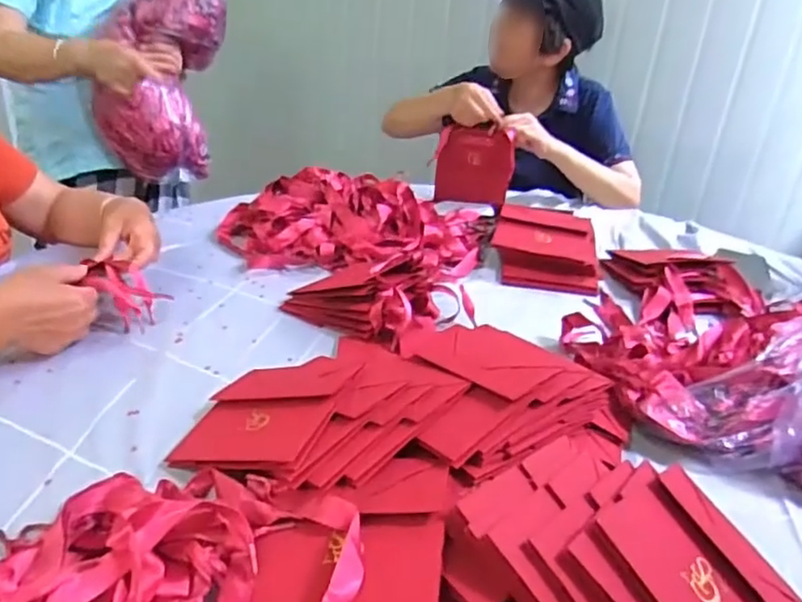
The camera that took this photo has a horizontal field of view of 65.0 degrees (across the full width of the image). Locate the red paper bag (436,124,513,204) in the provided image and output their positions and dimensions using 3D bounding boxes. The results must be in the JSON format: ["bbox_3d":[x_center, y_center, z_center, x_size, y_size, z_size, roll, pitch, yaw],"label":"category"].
[{"bbox_3d":[0.139,-0.259,1.215,0.150,0.139,0.027,8,24,19],"label":"red paper bag"}]

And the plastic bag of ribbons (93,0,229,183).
[{"bbox_3d":[-0.507,-0.466,1.357,0.162,0.381,0.246,20,31,27],"label":"plastic bag of ribbons"}]

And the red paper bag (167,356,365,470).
[{"bbox_3d":[-0.116,0.095,0.563,0.135,0.009,0.143,-5,32,25],"label":"red paper bag"}]

